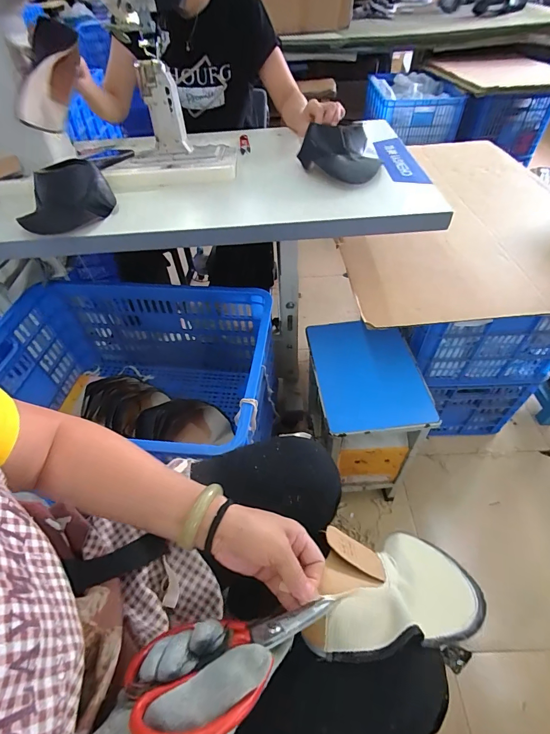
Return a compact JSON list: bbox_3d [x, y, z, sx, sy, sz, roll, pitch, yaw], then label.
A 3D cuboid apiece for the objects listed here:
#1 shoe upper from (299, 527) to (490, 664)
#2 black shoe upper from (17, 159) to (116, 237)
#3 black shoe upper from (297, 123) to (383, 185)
[{"bbox_3d":[0.122,0.235,0.386,0.195,0.056,0.132,7,21,-19],"label":"shoe upper"},{"bbox_3d":[-0.397,-0.330,0.686,0.152,0.061,0.183,-7,49,-3],"label":"black shoe upper"},{"bbox_3d":[0.140,-0.464,0.768,0.171,0.068,0.143,6,50,8],"label":"black shoe upper"}]

